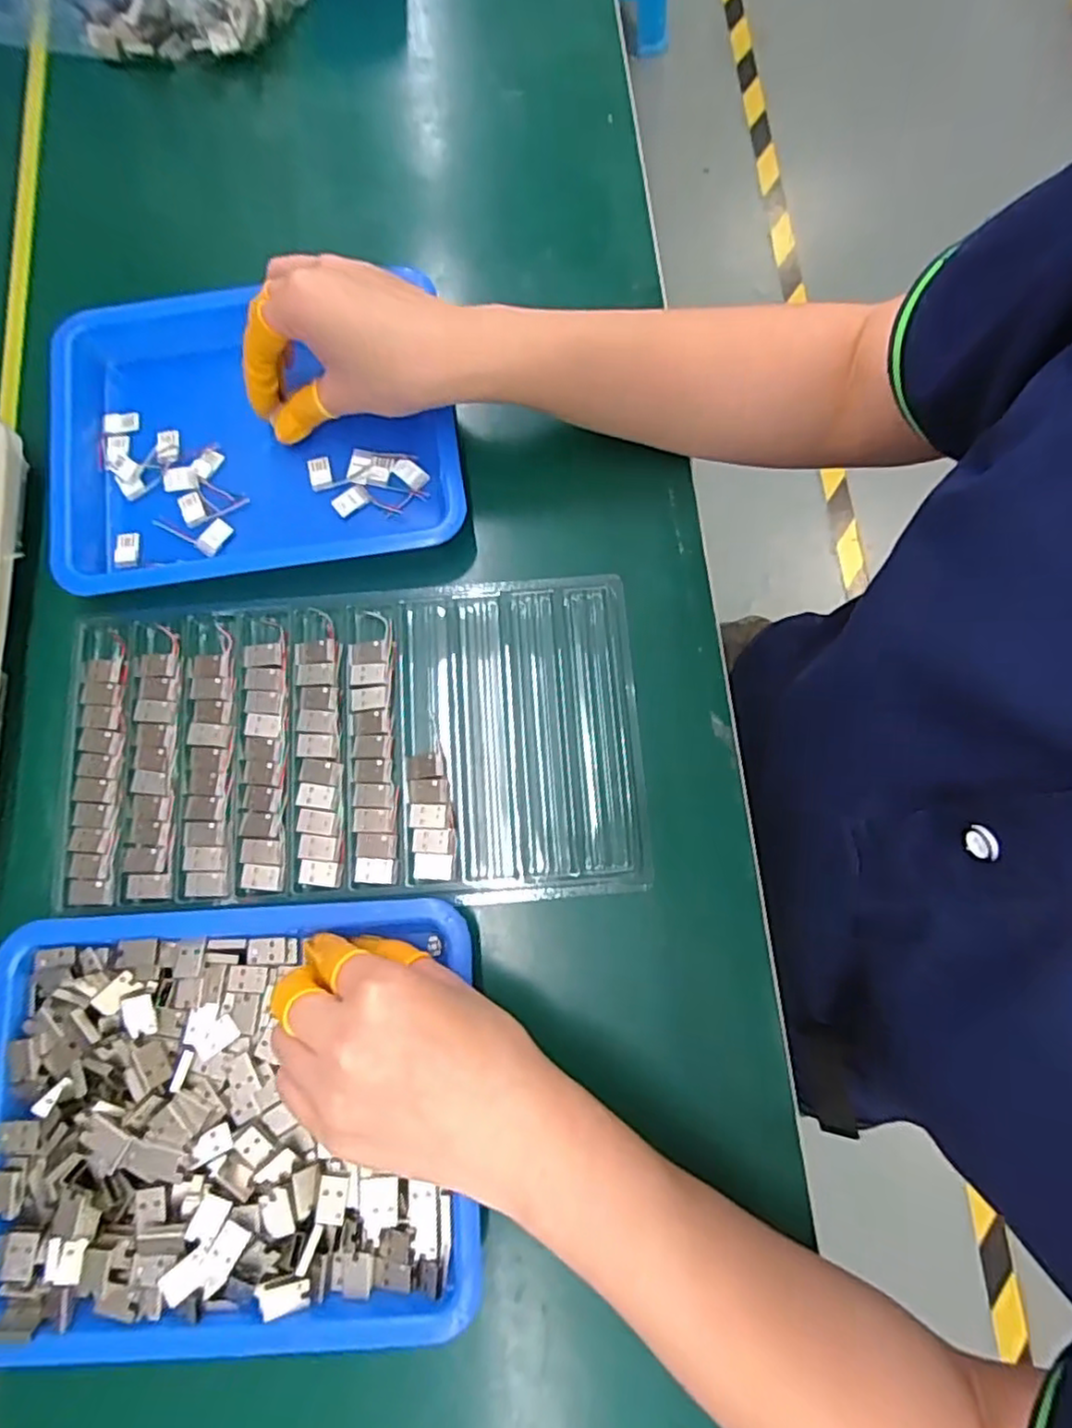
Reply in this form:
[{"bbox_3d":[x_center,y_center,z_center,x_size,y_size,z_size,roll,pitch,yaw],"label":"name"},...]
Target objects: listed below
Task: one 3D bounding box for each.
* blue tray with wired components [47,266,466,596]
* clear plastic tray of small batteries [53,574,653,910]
[{"bbox_3d":[-0.158,-0.154,0.378,0.221,0.026,0.170,-9,78,-1],"label":"blue tray with wired components"},{"bbox_3d":[-0.094,0.014,0.347,0.289,0.007,0.160,-4,78,0],"label":"clear plastic tray of small batteries"}]

